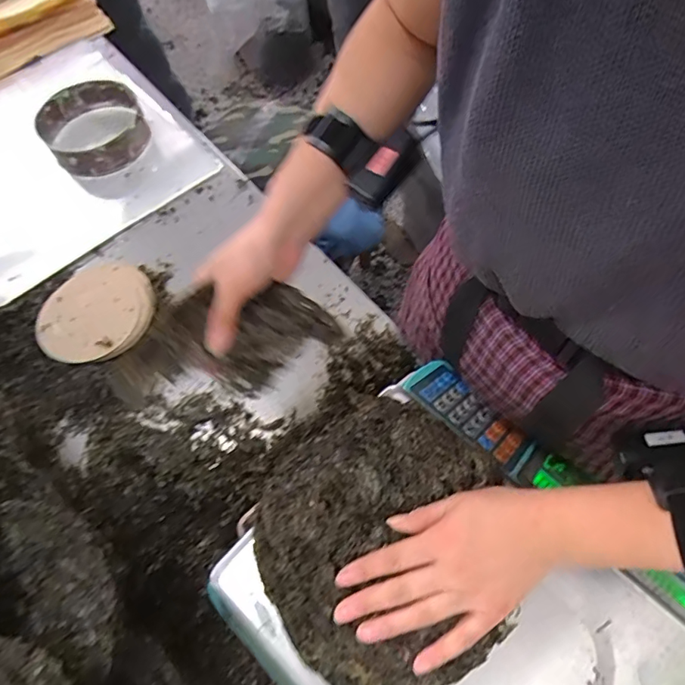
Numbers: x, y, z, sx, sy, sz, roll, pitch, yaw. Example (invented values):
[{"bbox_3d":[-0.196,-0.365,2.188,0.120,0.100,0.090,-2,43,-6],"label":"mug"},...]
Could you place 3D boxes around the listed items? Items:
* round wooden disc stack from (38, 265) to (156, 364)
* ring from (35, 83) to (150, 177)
[{"bbox_3d":[-0.347,-0.046,0.695,0.154,0.030,0.164,-1,63,2],"label":"round wooden disc stack"},{"bbox_3d":[-0.431,-0.369,0.853,0.171,0.061,0.195,-26,67,-10],"label":"ring"}]

